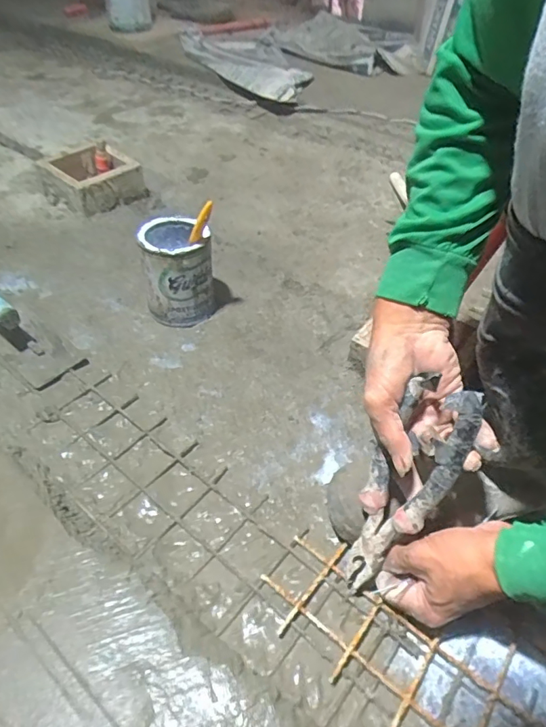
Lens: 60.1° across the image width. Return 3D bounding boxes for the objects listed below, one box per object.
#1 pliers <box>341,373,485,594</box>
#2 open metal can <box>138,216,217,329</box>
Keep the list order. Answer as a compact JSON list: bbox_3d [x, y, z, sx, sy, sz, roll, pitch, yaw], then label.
[{"bbox_3d":[0.106,0.112,0.407,0.066,0.215,0.027,29,21,22],"label":"pliers"},{"bbox_3d":[-0.139,-0.139,0.713,0.106,0.131,0.105,-5,44,-10],"label":"open metal can"}]

